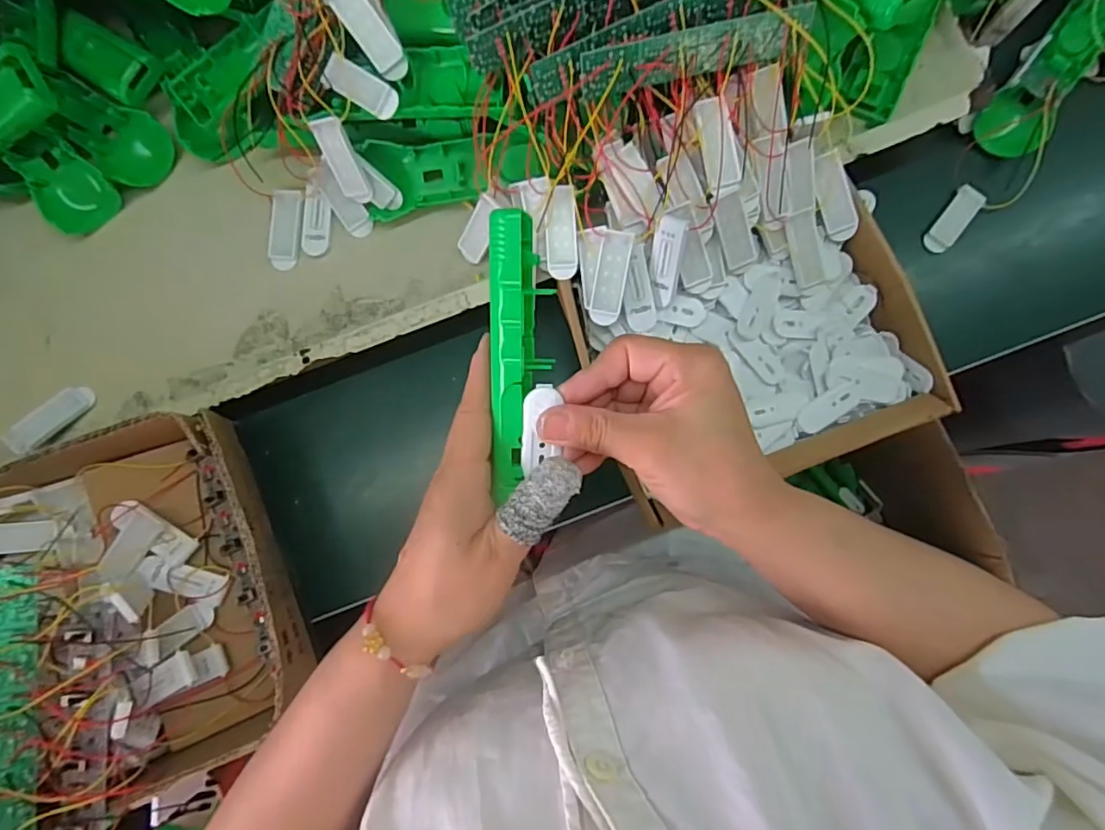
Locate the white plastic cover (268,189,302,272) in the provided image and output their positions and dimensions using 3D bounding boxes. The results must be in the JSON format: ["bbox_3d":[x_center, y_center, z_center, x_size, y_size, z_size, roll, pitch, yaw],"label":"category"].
[{"bbox_3d":[-0.197,-0.136,0.421,0.022,0.006,0.058,5,85,1],"label":"white plastic cover"}]

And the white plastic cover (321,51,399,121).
[{"bbox_3d":[-0.123,-0.208,0.363,0.056,0.010,0.021,35,113,2],"label":"white plastic cover"}]

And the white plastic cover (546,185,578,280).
[{"bbox_3d":[0.006,-0.116,0.364,0.019,0.007,0.056,-2,103,0],"label":"white plastic cover"}]

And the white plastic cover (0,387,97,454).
[{"bbox_3d":[-0.347,0.002,0.395,0.020,0.005,0.057,38,63,3],"label":"white plastic cover"}]

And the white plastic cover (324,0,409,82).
[{"bbox_3d":[-0.113,-0.241,0.357,0.029,0.004,0.058,-32,120,-3],"label":"white plastic cover"}]

